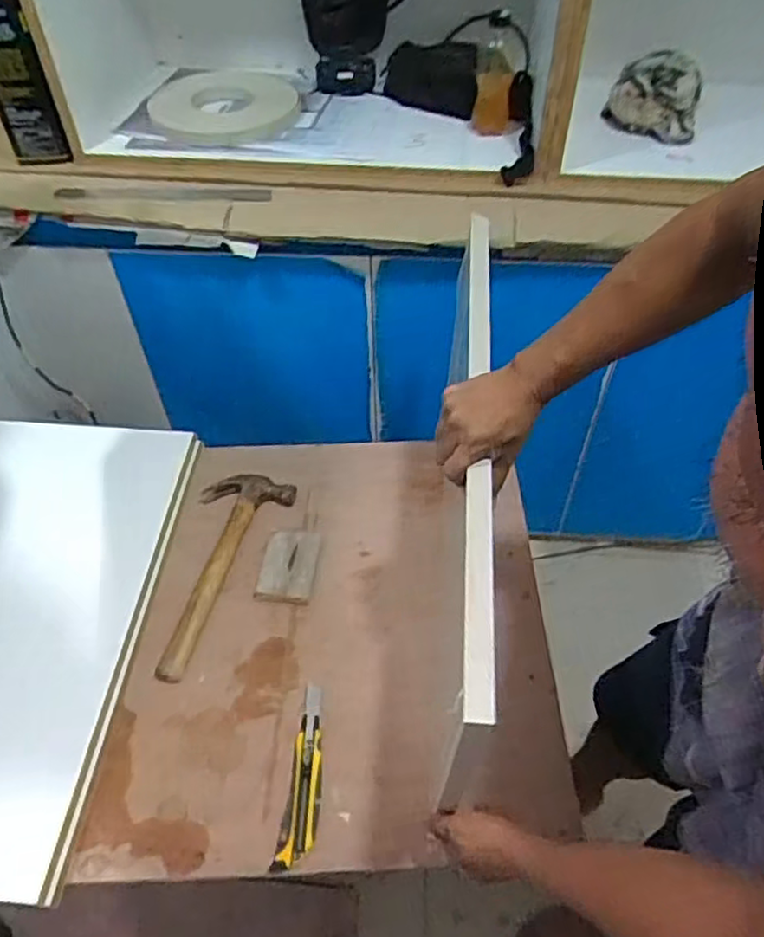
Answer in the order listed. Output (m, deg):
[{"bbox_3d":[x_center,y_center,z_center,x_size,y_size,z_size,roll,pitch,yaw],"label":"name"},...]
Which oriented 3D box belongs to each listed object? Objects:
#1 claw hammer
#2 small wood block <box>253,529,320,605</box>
[{"bbox_3d":[-0.245,0.136,0.982,0.125,0.025,0.326,14,51,12],"label":"claw hammer"},{"bbox_3d":[-0.132,0.134,0.983,0.075,0.018,0.117,5,50,4],"label":"small wood block"}]

